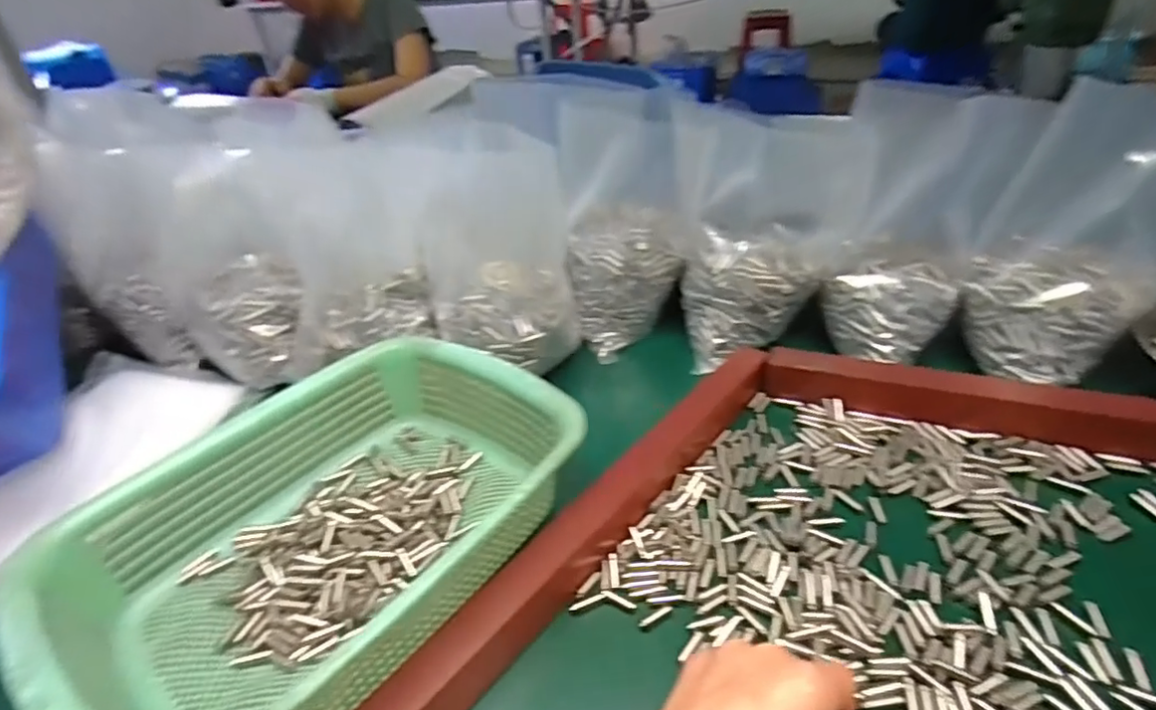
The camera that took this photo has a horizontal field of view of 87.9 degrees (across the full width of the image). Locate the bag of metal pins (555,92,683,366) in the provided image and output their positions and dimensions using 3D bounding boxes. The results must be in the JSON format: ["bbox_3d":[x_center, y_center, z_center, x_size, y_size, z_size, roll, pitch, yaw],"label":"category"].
[{"bbox_3d":[0.040,-0.122,0.579,0.112,0.240,0.070,-1,-2,-3],"label":"bag of metal pins"}]

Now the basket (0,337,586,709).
[{"bbox_3d":[-0.157,0.105,0.380,0.223,0.095,0.291,18,43,29],"label":"basket"}]

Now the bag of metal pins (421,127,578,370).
[{"bbox_3d":[-0.069,-0.085,0.527,0.125,0.184,0.133,-14,38,-11],"label":"bag of metal pins"}]

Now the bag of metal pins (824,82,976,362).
[{"bbox_3d":[0.254,-0.101,0.472,0.119,0.188,0.088,18,43,29],"label":"bag of metal pins"}]

